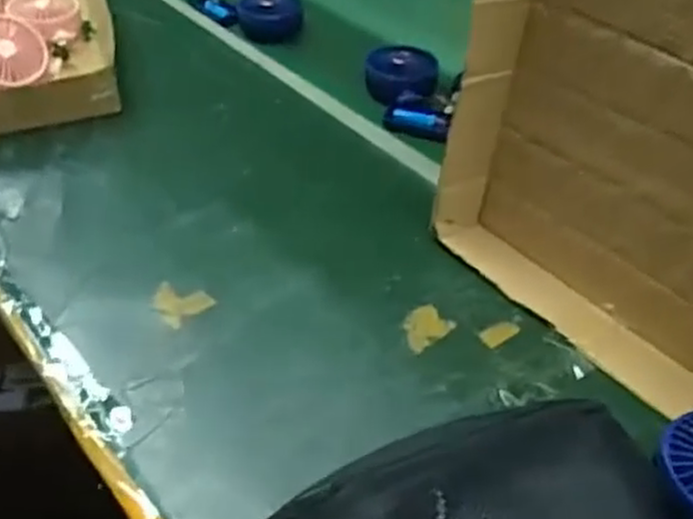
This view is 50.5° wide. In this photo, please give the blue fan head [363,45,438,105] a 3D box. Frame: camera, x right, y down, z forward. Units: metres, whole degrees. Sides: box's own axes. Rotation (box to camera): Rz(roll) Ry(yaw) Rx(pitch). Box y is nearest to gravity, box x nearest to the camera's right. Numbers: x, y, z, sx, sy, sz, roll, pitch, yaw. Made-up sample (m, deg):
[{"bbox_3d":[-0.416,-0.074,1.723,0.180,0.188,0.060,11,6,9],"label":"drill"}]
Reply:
[{"bbox_3d":[0.066,-0.221,0.882,0.086,0.030,0.092,6,44,4],"label":"blue fan head"}]

